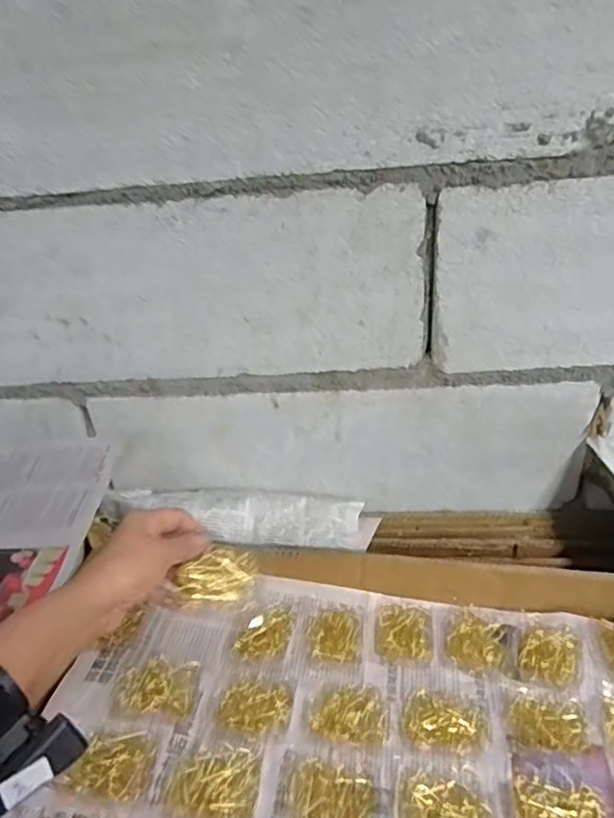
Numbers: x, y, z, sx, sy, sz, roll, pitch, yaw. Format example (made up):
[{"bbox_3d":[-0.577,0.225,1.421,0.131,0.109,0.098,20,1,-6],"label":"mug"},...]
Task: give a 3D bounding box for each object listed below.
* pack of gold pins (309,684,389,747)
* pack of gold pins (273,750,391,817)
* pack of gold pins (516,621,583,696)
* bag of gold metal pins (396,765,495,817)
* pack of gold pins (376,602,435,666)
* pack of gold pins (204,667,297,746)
[{"bbox_3d":[0.035,0.256,0.488,0.065,0.008,0.047,3,34,12],"label":"pack of gold pins"},{"bbox_3d":[0.020,0.289,0.430,0.087,0.013,0.051,5,34,15],"label":"pack of gold pins"},{"bbox_3d":[0.222,0.226,0.528,0.054,0.010,0.071,9,35,21],"label":"pack of gold pins"},{"bbox_3d":[0.100,0.292,0.423,0.067,0.012,0.054,2,34,11],"label":"bag of gold metal pins"},{"bbox_3d":[0.095,0.216,0.561,0.053,0.009,0.063,1,33,9],"label":"pack of gold pins"},{"bbox_3d":[-0.047,0.252,0.491,0.070,0.010,0.064,3,34,13],"label":"pack of gold pins"}]

